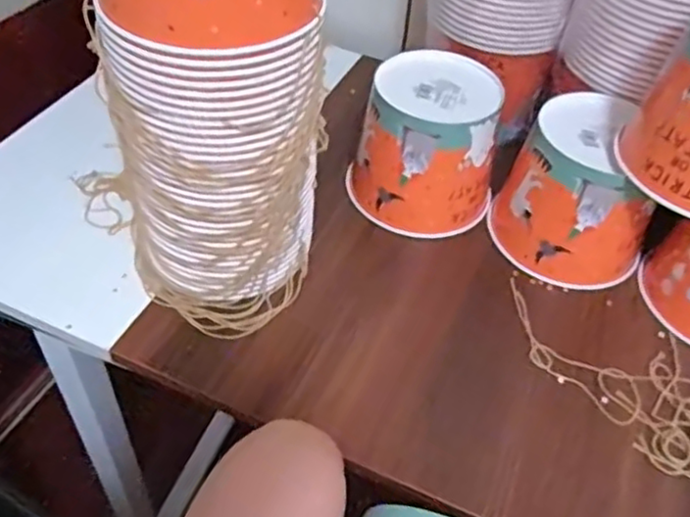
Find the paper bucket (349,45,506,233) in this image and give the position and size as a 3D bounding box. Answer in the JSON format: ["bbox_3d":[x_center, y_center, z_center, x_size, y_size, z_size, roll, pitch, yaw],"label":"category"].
[{"bbox_3d":[0.085,-0.116,0.706,0.149,0.131,0.136,1,48,-4],"label":"paper bucket"}]

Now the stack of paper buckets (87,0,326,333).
[{"bbox_3d":[-0.106,-0.134,0.528,0.162,0.390,0.183,-10,50,-14],"label":"stack of paper buckets"}]

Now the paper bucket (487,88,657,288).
[{"bbox_3d":[0.243,-0.067,0.676,0.142,0.129,0.145,3,48,-3],"label":"paper bucket"}]

